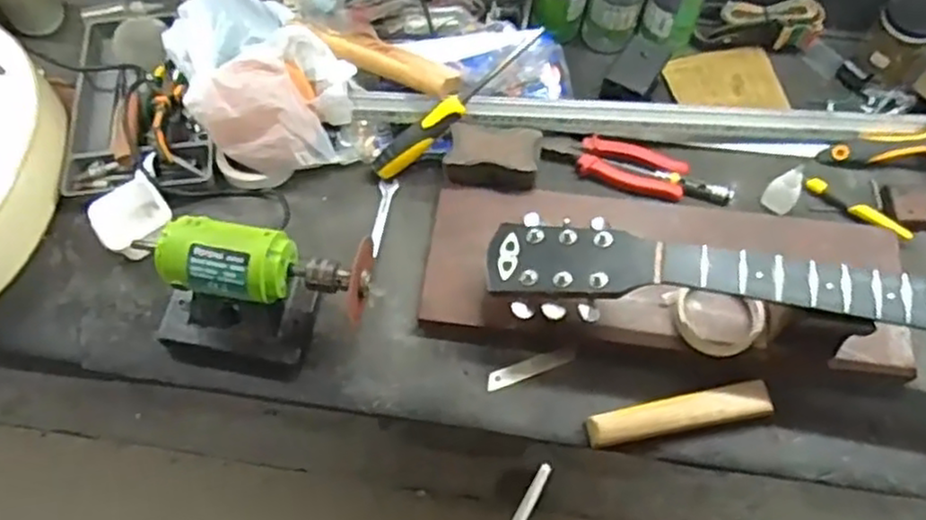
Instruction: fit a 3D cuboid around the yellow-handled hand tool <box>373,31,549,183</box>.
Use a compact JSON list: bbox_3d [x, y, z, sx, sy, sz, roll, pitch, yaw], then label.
[{"bbox_3d":[-0.009,-0.178,0.821,0.242,0.034,0.041,-40,66,10],"label":"yellow-handled hand tool"}]

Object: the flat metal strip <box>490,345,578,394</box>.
[{"bbox_3d":[0.072,0.113,0.751,0.097,0.004,0.019,-19,75,-8],"label":"flat metal strip"}]

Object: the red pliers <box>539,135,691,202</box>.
[{"bbox_3d":[0.180,-0.112,0.850,0.166,0.020,0.053,17,83,5],"label":"red pliers"}]

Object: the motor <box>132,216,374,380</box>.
[{"bbox_3d":[-0.199,0.035,0.720,0.209,0.118,0.122,6,62,3],"label":"motor"}]

